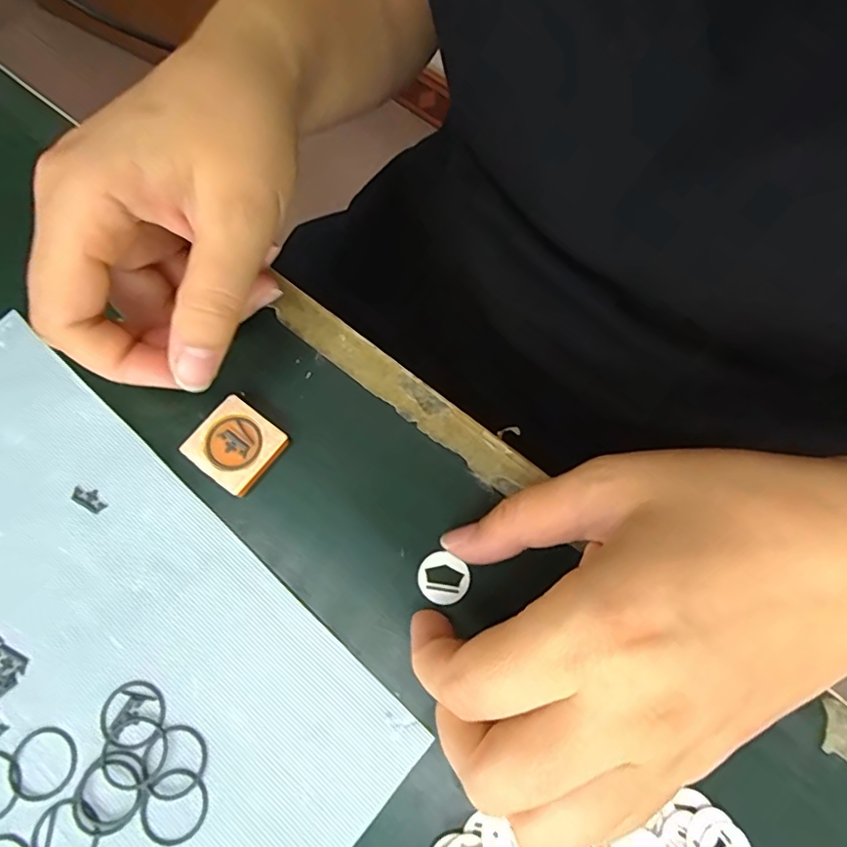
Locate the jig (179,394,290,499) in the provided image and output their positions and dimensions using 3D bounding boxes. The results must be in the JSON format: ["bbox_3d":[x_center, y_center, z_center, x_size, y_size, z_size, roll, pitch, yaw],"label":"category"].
[{"bbox_3d":[-0.071,0.009,0.211,0.031,0.006,0.029,35,74,10],"label":"jig"}]

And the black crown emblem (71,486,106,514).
[{"bbox_3d":[-0.124,0.028,0.204,0.013,0.004,0.007,25,71,7],"label":"black crown emblem"}]

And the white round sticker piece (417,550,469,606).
[{"bbox_3d":[0.007,0.056,0.199,0.018,0.004,0.017,1,70,-2],"label":"white round sticker piece"}]

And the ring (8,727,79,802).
[{"bbox_3d":[-0.123,0.109,0.177,0.022,0.004,0.020,1,71,-2],"label":"ring"}]

